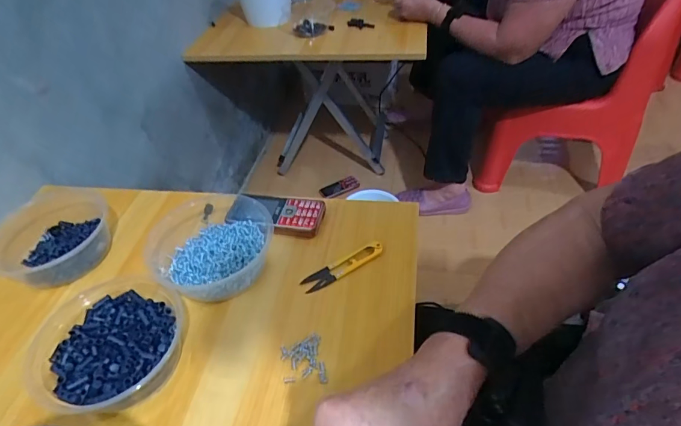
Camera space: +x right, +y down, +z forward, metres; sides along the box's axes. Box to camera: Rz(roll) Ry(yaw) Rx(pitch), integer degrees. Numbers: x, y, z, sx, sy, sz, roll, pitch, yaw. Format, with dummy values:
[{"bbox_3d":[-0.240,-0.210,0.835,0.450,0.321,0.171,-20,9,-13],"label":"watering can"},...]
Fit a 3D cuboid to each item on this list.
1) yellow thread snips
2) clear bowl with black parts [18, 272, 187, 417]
[{"bbox_3d":[0.003,0.062,0.490,0.105,0.009,0.024,-24,46,-18],"label":"yellow thread snips"},{"bbox_3d":[-0.230,0.135,0.402,0.140,0.053,0.148,-3,43,3],"label":"clear bowl with black parts"}]

